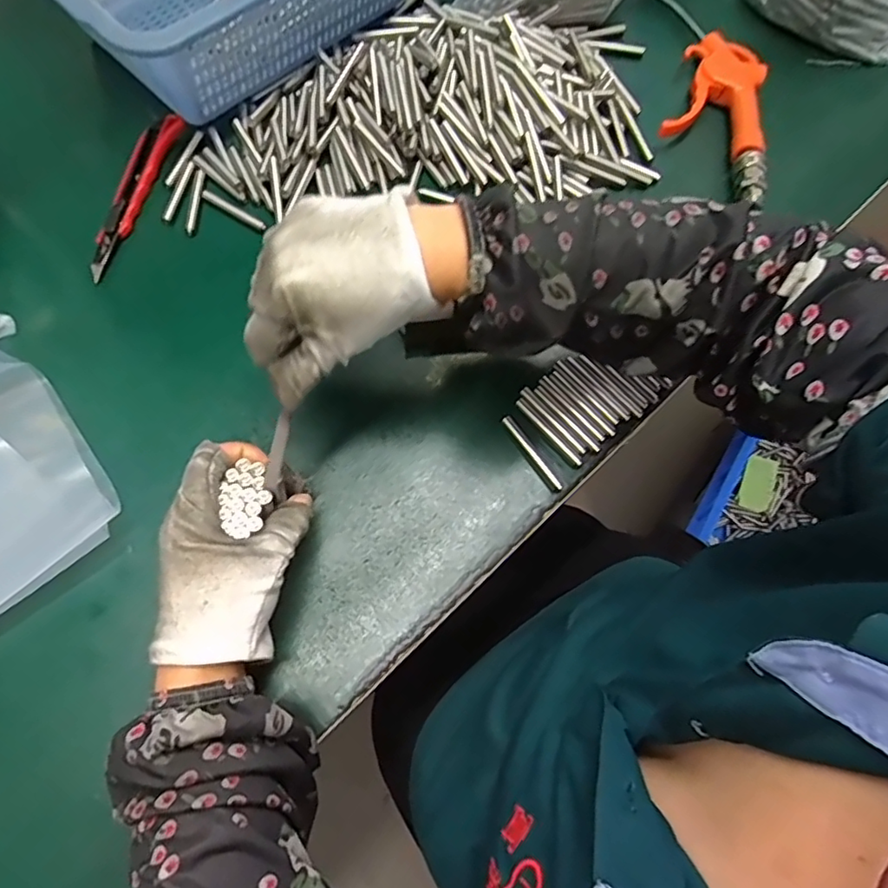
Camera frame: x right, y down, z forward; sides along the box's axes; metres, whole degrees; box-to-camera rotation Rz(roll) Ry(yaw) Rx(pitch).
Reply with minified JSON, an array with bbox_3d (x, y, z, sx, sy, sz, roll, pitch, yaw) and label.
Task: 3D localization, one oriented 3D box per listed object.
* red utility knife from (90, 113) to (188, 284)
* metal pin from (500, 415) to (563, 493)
[{"bbox_3d":[-0.239,-0.194,0.429,0.028,0.007,0.154,14,69,3],"label":"red utility knife"},{"bbox_3d":[0.057,0.006,0.364,0.007,0.004,0.059,-31,73,-13],"label":"metal pin"}]

